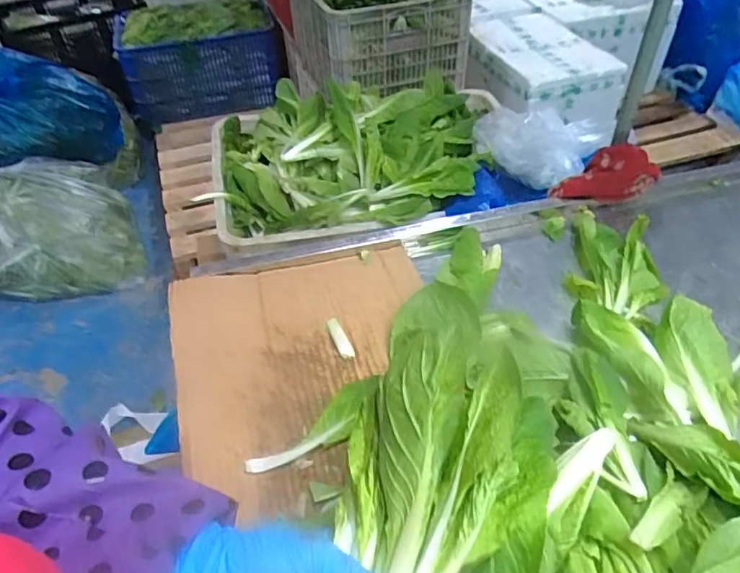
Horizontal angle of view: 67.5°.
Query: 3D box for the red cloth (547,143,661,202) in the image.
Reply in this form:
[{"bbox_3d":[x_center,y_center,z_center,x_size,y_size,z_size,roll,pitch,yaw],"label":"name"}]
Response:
[{"bbox_3d":[0.311,-0.145,0.731,0.136,0.077,0.050,1,45,2],"label":"red cloth"}]

